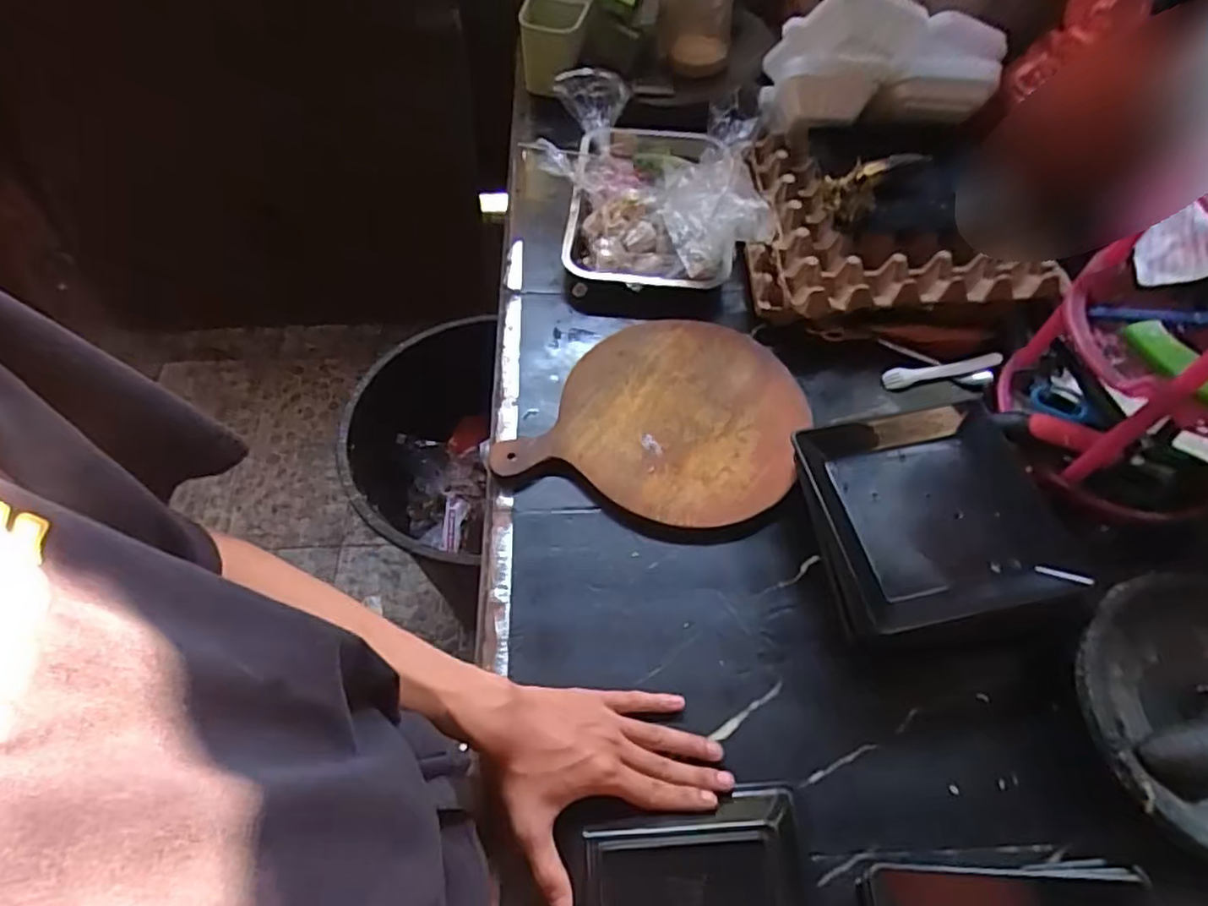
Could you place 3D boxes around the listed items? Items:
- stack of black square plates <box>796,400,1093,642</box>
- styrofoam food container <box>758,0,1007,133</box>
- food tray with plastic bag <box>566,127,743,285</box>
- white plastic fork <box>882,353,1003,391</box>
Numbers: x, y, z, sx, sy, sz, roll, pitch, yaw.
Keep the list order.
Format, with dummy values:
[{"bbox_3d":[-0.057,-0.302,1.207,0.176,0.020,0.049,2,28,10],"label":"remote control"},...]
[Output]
[{"bbox_3d":[0.290,0.063,0.601,0.206,0.072,0.191,-12,59,-7],"label":"stack of black square plates"},{"bbox_3d":[0.343,-0.476,0.801,0.272,0.144,0.070,5,58,4],"label":"styrofoam food container"},{"bbox_3d":[0.060,-0.346,0.794,0.199,0.113,0.280,6,58,4],"label":"food tray with plastic bag"},{"bbox_3d":[0.376,-0.095,0.733,0.134,0.018,0.024,-11,58,-6],"label":"white plastic fork"}]

